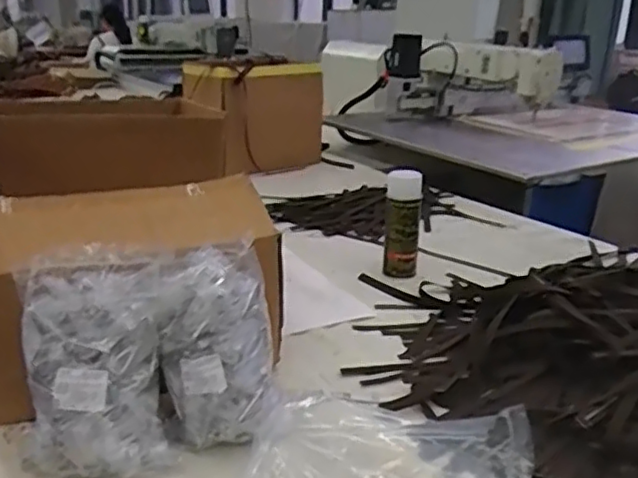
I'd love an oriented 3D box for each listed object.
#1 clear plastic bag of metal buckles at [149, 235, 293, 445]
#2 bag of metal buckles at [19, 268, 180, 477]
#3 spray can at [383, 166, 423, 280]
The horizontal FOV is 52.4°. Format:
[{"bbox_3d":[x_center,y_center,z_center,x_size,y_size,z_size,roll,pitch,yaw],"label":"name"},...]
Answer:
[{"bbox_3d":[-0.117,0.127,0.757,0.139,0.208,0.128,-2,19,-12],"label":"clear plastic bag of metal buckles"},{"bbox_3d":[-0.242,0.147,0.693,0.141,0.208,0.114,-7,21,-25],"label":"bag of metal buckles"},{"bbox_3d":[0.162,-0.020,1.260,0.066,0.224,0.058,5,20,12],"label":"spray can"}]

